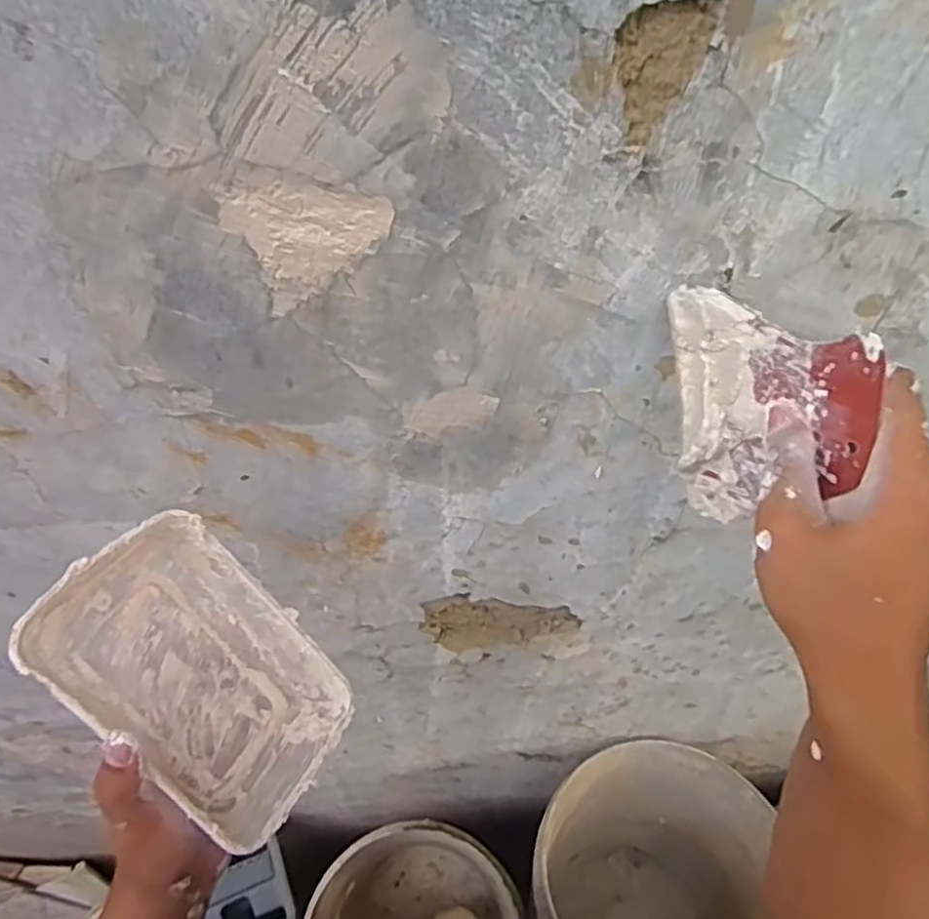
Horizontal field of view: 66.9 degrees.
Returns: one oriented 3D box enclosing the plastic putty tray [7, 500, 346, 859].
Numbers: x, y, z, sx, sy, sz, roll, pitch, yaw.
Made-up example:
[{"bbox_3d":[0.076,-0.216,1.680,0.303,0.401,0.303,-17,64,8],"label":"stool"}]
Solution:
[{"bbox_3d":[-0.150,0.120,0.395,0.172,0.041,0.110,51,48,-15],"label":"plastic putty tray"}]

